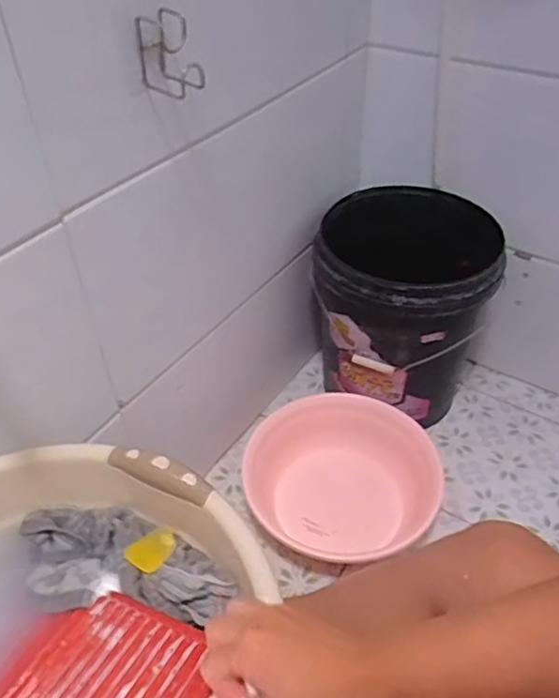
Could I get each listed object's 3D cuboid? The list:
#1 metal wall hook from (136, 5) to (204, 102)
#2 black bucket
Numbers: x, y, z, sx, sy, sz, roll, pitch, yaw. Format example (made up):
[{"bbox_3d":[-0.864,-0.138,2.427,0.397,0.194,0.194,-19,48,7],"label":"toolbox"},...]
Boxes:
[{"bbox_3d":[-0.114,-0.314,0.658,0.062,0.082,0.050,24,49,26],"label":"metal wall hook"},{"bbox_3d":[0.217,-0.060,1.150,0.308,0.380,0.300,-1,43,1],"label":"black bucket"}]

